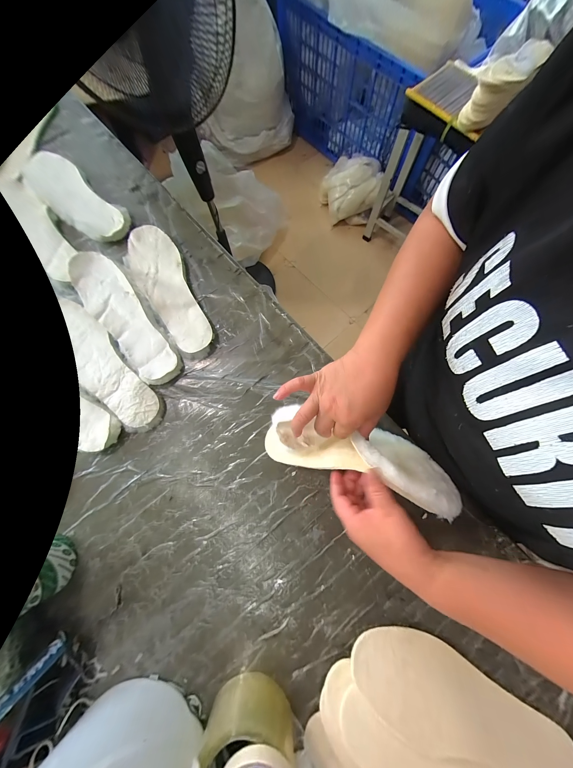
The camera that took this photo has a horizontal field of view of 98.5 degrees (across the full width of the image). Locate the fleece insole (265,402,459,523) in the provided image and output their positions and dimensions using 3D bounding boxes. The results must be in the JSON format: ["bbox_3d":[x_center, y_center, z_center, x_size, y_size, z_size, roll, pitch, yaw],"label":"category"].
[{"bbox_3d":[0.101,0.098,0.343,0.264,0.076,0.084,13,77,11],"label":"fleece insole"}]

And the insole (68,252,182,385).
[{"bbox_3d":[-0.285,-0.118,0.423,0.079,0.013,0.283,-36,78,-7],"label":"insole"}]

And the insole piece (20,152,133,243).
[{"bbox_3d":[-0.409,-0.360,0.474,0.245,0.015,0.090,43,80,6],"label":"insole piece"}]

